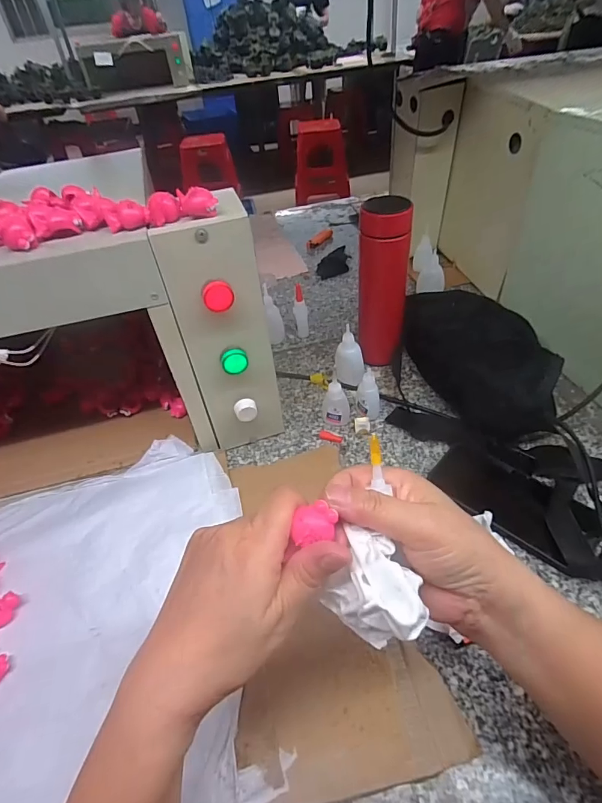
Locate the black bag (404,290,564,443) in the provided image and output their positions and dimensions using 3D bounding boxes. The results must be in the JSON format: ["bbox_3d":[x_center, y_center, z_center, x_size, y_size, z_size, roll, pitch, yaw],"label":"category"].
[{"bbox_3d":[0.226,-0.057,0.552,0.113,0.098,0.269,-10,43,-3],"label":"black bag"}]

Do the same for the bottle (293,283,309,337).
[{"bbox_3d":[0.000,-0.143,0.673,0.021,0.087,0.018,-7,43,0],"label":"bottle"}]

